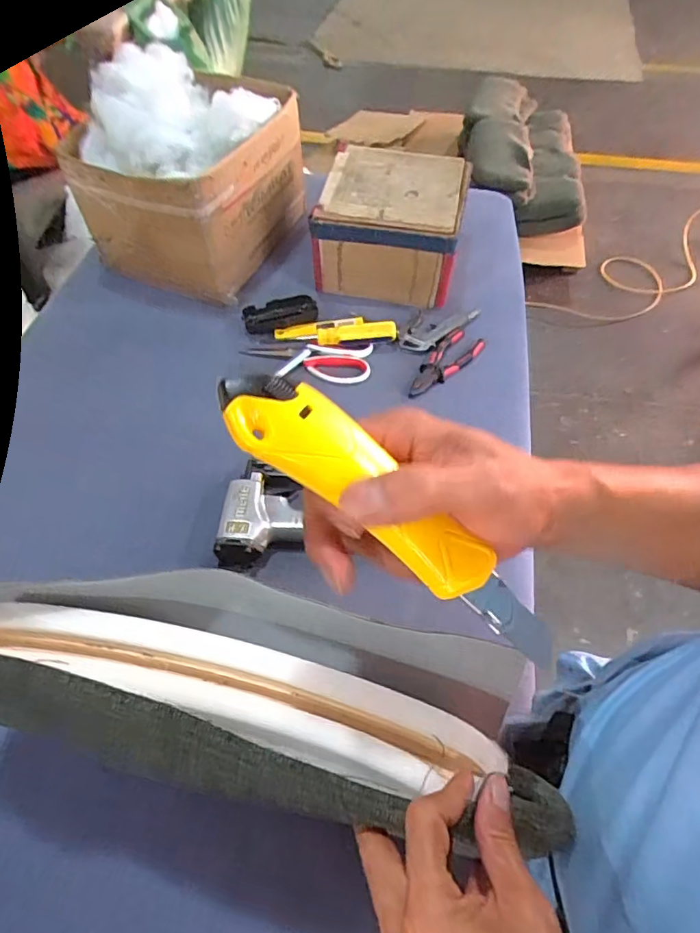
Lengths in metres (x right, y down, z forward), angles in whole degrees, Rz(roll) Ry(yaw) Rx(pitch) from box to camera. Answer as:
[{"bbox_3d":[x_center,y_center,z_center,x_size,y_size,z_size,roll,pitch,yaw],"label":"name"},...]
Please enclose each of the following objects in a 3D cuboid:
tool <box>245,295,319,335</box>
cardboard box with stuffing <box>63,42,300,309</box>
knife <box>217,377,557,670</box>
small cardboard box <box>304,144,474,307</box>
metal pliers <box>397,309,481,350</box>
[{"bbox_3d":[-0.106,-0.231,0.799,0.108,0.020,0.057,-14,56,-9],"label":"tool"},{"bbox_3d":[-0.241,-0.452,0.824,0.240,0.216,0.292,20,57,14],"label":"cardboard box with stuffing"},{"bbox_3d":[0.023,0.021,0.224,0.176,0.015,0.034,40,58,-14],"label":"knife"},{"bbox_3d":[0.067,-0.378,0.834,0.213,0.129,0.207,9,55,7],"label":"small cardboard box"},{"bbox_3d":[0.128,-0.216,0.797,0.139,0.015,0.065,-33,61,-21],"label":"metal pliers"}]

